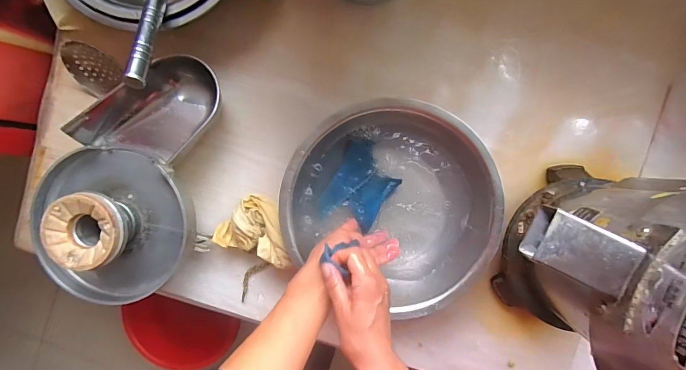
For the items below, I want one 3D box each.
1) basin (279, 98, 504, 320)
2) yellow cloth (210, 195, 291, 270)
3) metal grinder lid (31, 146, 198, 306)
[{"bbox_3d":[0.071,0.033,0.556,0.308,0.085,0.302,0,94,5],"label":"basin"},{"bbox_3d":[-0.134,0.068,0.574,0.127,0.072,0.090,17,95,3],"label":"yellow cloth"},{"bbox_3d":[-0.357,0.053,0.531,0.219,0.098,0.238,0,94,5],"label":"metal grinder lid"}]

